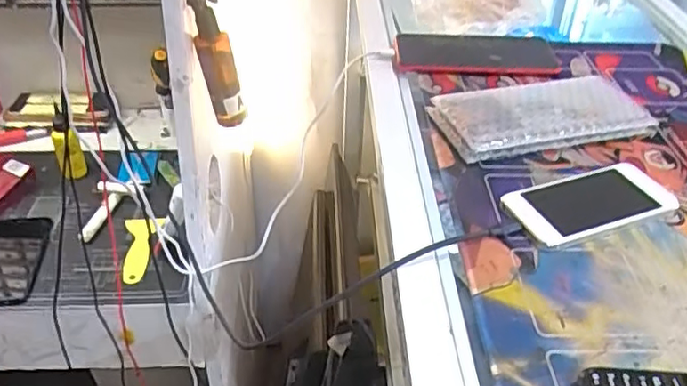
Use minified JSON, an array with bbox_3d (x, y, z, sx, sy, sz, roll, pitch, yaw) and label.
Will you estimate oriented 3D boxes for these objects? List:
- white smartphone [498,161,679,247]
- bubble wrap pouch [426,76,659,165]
[{"bbox_3d":[0.180,0.006,0.455,0.123,0.005,0.061,-15,41,-19],"label":"white smartphone"},{"bbox_3d":[0.173,-0.072,0.542,0.184,0.020,0.090,-8,39,-11],"label":"bubble wrap pouch"}]

